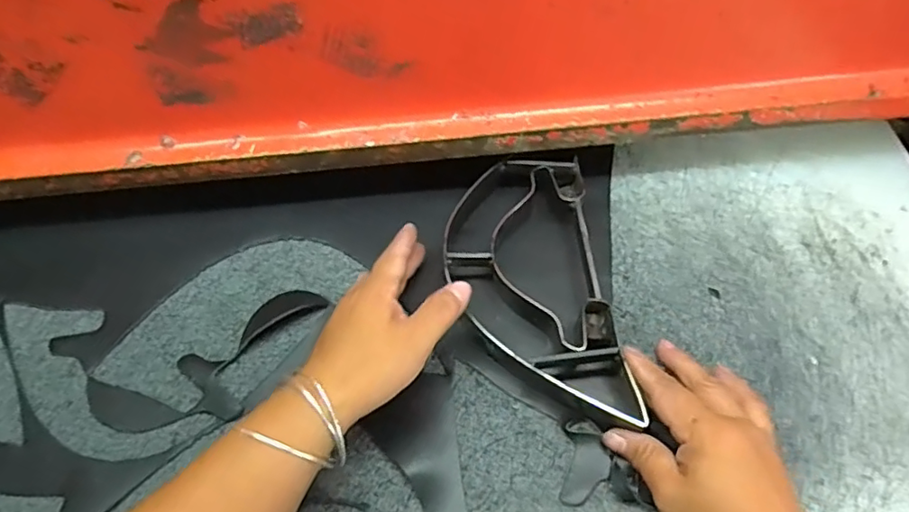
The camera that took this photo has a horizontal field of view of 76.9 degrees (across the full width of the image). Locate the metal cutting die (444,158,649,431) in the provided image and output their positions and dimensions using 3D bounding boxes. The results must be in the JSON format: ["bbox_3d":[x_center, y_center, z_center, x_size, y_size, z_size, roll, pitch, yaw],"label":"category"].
[{"bbox_3d":[0.056,0.024,0.426,0.116,0.035,0.221,-7,59,-2],"label":"metal cutting die"}]

